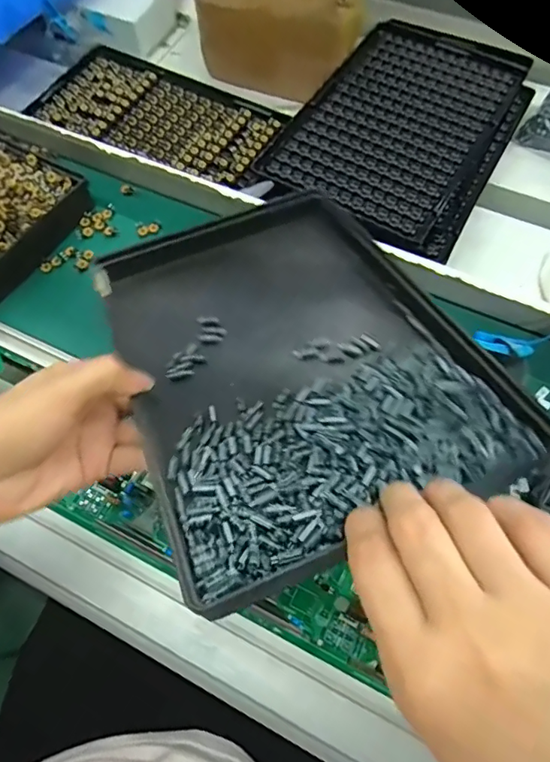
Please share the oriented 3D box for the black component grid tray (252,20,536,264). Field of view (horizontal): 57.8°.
[{"bbox_3d":[0.168,-0.324,0.630,0.244,0.030,0.364,30,69,15],"label":"black component grid tray"}]

